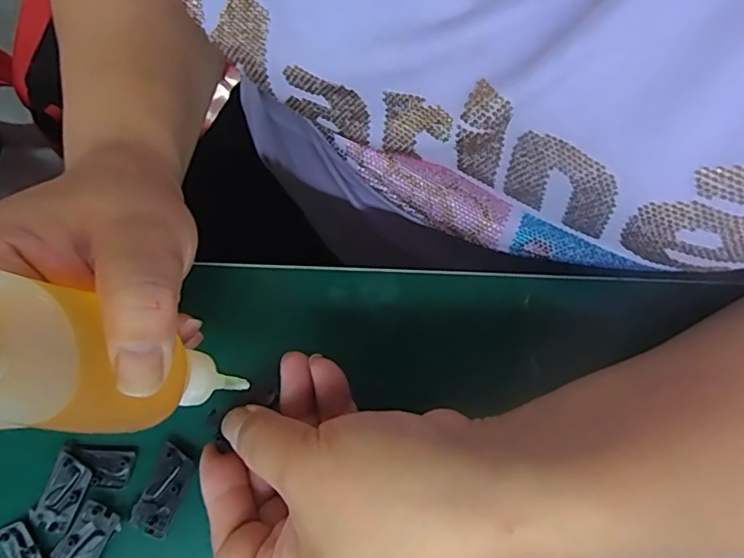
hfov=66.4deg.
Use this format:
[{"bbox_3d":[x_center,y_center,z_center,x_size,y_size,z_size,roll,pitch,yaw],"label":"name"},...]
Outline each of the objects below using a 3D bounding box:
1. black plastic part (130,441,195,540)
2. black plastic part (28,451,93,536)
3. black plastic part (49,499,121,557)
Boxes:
[{"bbox_3d":[-0.091,0.092,0.247,0.017,0.004,0.037,23,83,5],"label":"black plastic part"},{"bbox_3d":[-0.136,0.095,0.250,0.018,0.004,0.031,23,83,5],"label":"black plastic part"},{"bbox_3d":[-0.124,0.114,0.245,0.019,0.004,0.033,30,84,6],"label":"black plastic part"}]

